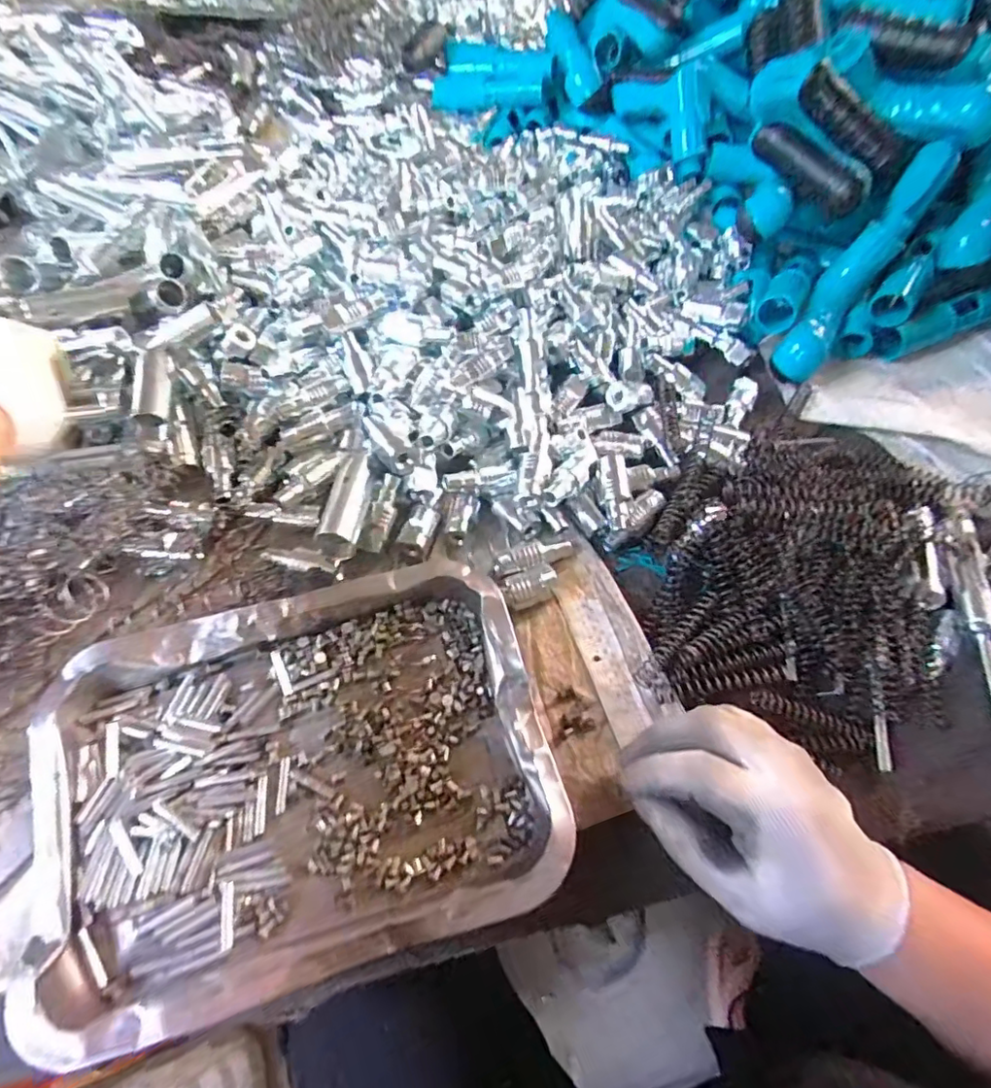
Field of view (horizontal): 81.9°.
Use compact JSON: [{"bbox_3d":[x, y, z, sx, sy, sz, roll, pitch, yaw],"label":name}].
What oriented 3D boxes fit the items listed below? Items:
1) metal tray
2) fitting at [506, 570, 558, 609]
[{"bbox_3d":[-0.102,0.114,0.295,0.251,0.031,0.185,-14,63,-9],"label":"metal tray"},{"bbox_3d":[0.022,0.026,0.361,0.031,0.023,0.018,-22,65,-13],"label":"fitting"}]

